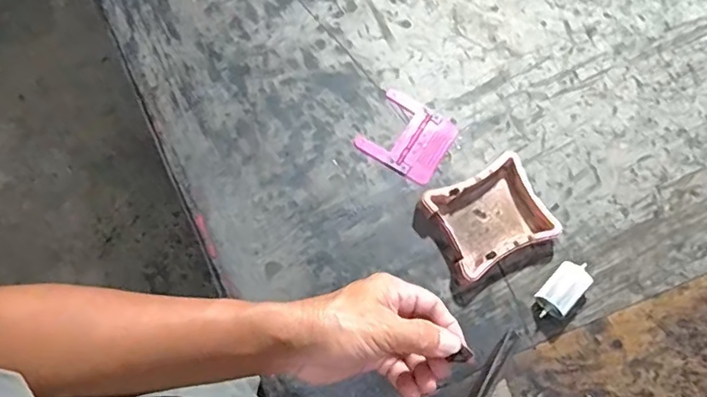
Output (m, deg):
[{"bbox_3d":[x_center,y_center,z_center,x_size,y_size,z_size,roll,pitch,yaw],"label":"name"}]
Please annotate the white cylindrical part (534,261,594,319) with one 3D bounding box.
[{"bbox_3d":[0.220,0.097,0.563,0.034,0.030,0.070,43,78,10],"label":"white cylindrical part"}]

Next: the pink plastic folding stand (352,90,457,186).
[{"bbox_3d":[0.065,-0.073,0.620,0.096,0.004,0.088,32,77,8],"label":"pink plastic folding stand"}]

